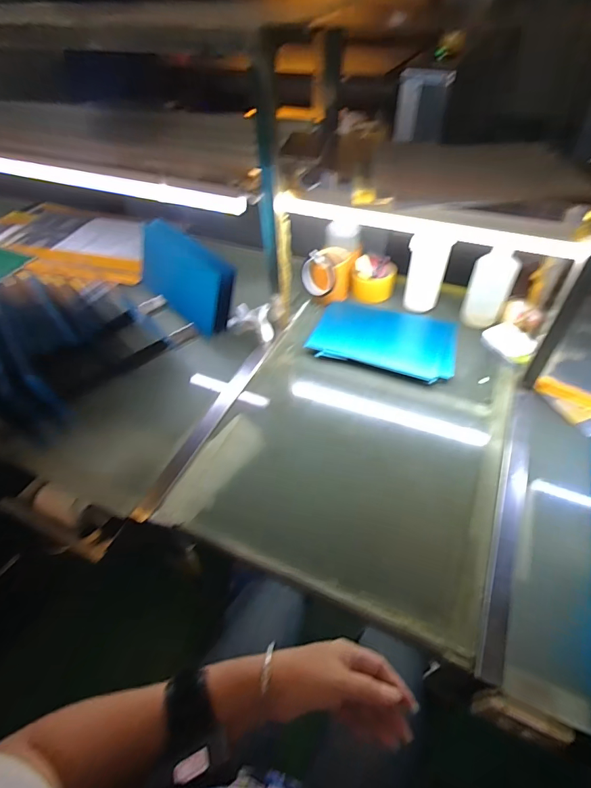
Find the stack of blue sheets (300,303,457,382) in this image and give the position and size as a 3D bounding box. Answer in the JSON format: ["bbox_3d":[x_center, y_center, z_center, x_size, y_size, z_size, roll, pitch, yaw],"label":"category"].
[{"bbox_3d":[0.191,-0.124,0.858,0.287,0.029,0.204,16,50,15],"label":"stack of blue sheets"}]

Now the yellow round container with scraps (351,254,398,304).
[{"bbox_3d":[0.184,-0.272,0.940,0.098,0.084,0.074,12,52,11],"label":"yellow round container with scraps"}]

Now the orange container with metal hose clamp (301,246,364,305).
[{"bbox_3d":[0.078,-0.287,0.927,0.098,0.111,0.129,20,54,17],"label":"orange container with metal hose clamp"}]

